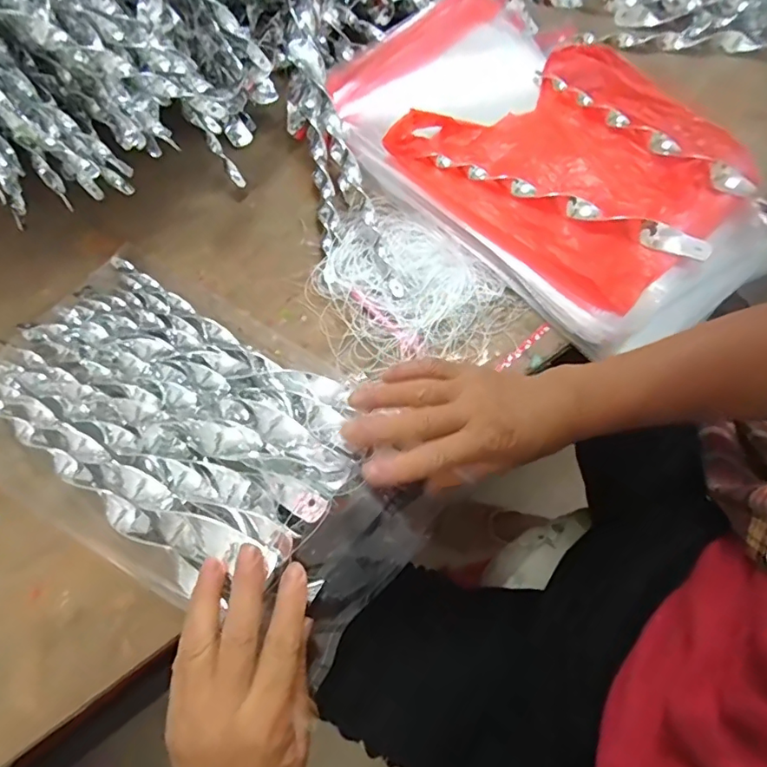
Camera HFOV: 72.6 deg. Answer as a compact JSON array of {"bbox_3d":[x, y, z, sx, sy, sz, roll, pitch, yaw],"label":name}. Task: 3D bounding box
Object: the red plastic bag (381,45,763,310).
[{"bbox_3d":[0.199,-0.232,0.509,0.292,0.021,0.272,-40,68,-17],"label":"red plastic bag"}]

